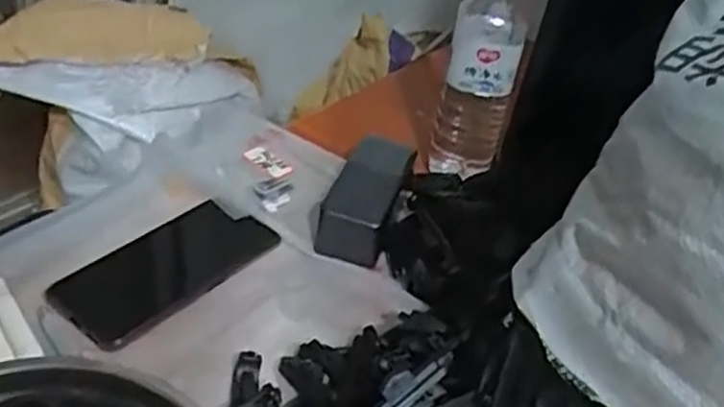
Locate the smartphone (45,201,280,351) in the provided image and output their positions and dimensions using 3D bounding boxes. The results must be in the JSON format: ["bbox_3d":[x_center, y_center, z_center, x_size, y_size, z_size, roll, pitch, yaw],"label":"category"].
[{"bbox_3d":[-0.147,0.044,0.560,0.077,0.013,0.159,31,42,27],"label":"smartphone"}]

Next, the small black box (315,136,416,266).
[{"bbox_3d":[0.005,-0.008,0.636,0.053,0.049,0.127,16,37,9],"label":"small black box"}]

